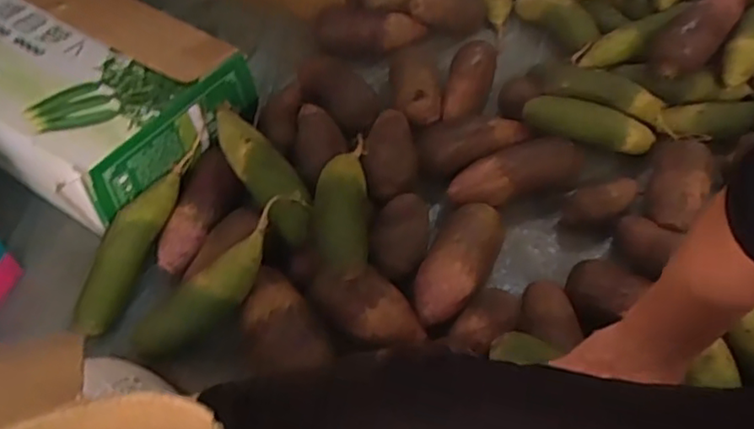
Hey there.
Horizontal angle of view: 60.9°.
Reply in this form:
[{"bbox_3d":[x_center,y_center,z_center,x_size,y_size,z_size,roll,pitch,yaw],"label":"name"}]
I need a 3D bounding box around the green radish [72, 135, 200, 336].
[{"bbox_3d":[-0.277,0.022,0.753,0.051,0.056,0.250,18,56,9],"label":"green radish"}]

